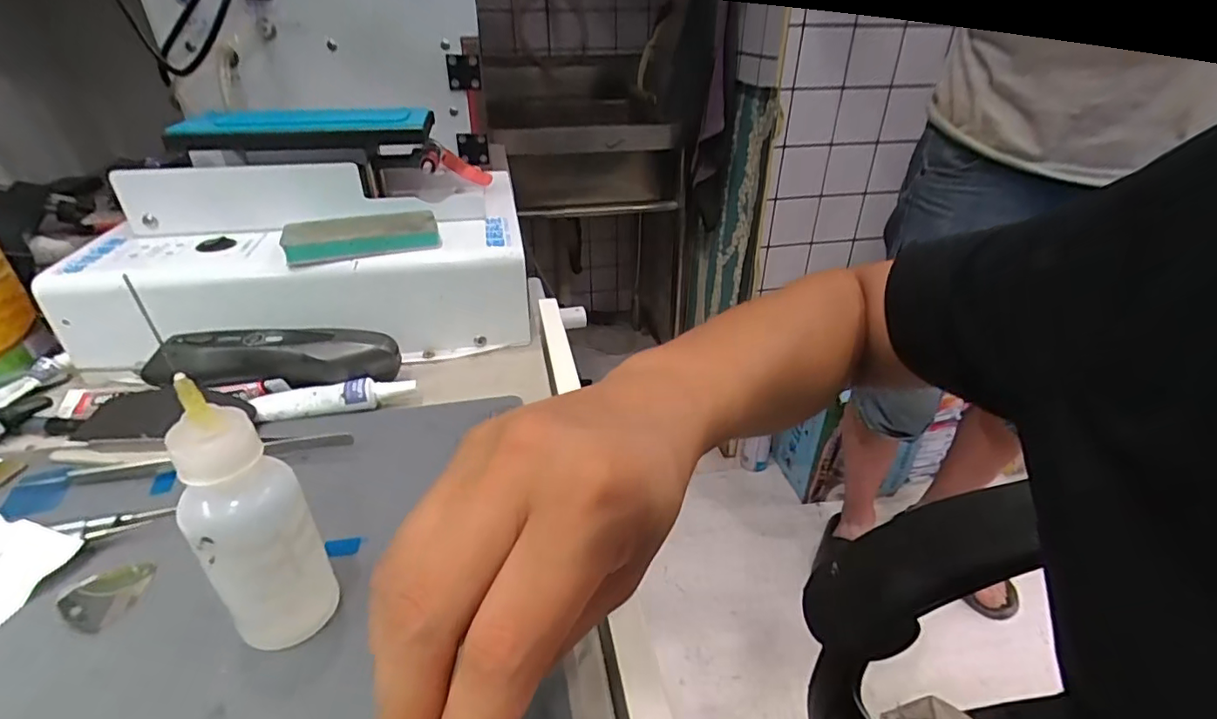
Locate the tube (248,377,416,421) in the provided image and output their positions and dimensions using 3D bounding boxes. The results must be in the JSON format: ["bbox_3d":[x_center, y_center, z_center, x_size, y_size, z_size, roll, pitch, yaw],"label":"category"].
[{"bbox_3d":[-0.157,0.023,0.324,0.085,0.017,0.015,-8,33,-15],"label":"tube"}]

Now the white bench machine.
[{"bbox_3d":[-0.200,-0.064,0.382,0.281,0.101,0.112,-3,32,-7],"label":"white bench machine"}]

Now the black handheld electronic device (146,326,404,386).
[{"bbox_3d":[-0.202,0.002,0.340,0.144,0.033,0.027,-1,32,-3],"label":"black handheld electronic device"}]

